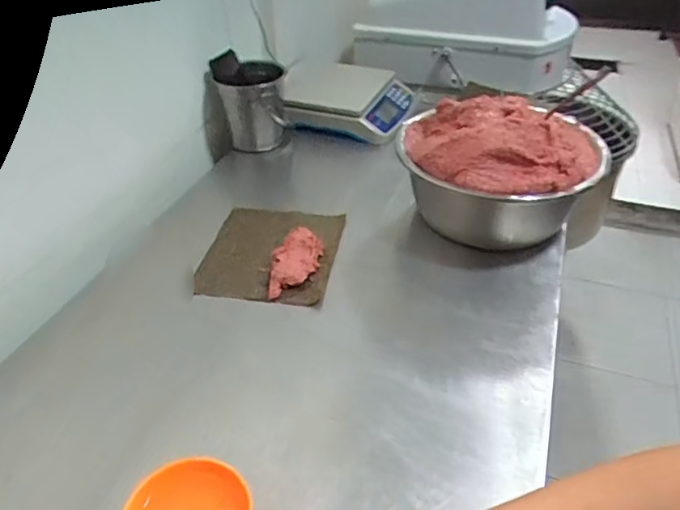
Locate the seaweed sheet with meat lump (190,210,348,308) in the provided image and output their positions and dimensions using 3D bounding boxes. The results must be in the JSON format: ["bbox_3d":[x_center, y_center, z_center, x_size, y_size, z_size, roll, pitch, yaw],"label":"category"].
[{"bbox_3d":[-0.095,-0.016,0.773,0.172,0.029,0.198,5,40,8],"label":"seaweed sheet with meat lump"}]

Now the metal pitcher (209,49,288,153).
[{"bbox_3d":[-0.166,-0.280,1.025,0.125,0.147,0.147,-7,40,-7],"label":"metal pitcher"}]

